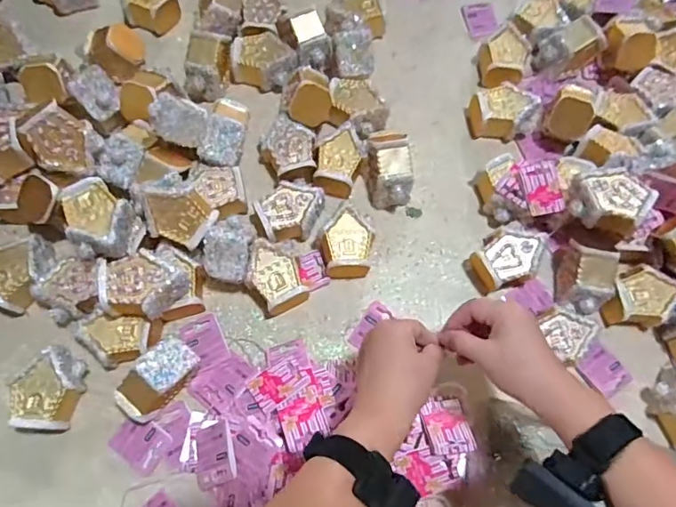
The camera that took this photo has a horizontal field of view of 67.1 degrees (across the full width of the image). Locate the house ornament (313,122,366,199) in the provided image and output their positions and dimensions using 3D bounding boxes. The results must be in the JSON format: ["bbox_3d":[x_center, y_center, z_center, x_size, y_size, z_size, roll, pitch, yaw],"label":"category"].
[{"bbox_3d":[0.004,-0.117,0.642,0.059,0.035,0.091,22,71,6],"label":"house ornament"}]

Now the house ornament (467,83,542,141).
[{"bbox_3d":[0.222,-0.185,0.683,0.093,0.050,0.072,23,72,7],"label":"house ornament"}]

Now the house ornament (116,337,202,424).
[{"bbox_3d":[-0.188,0.132,0.535,0.048,0.057,0.087,40,74,12],"label":"house ornament"}]

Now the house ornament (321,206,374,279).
[{"bbox_3d":[0.012,-0.011,0.608,0.063,0.041,0.080,-2,71,-2],"label":"house ornament"}]

